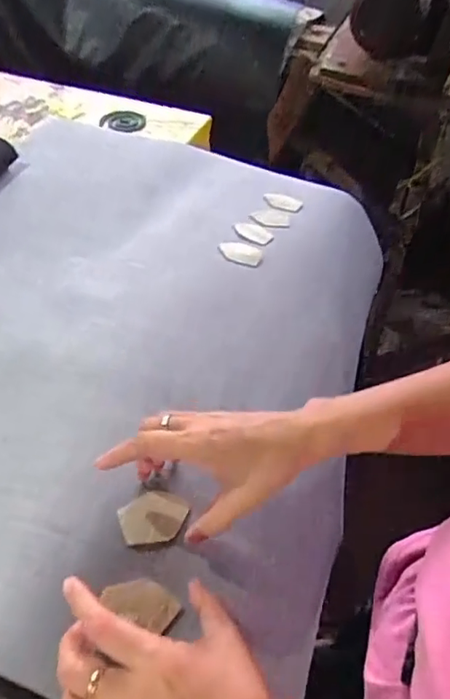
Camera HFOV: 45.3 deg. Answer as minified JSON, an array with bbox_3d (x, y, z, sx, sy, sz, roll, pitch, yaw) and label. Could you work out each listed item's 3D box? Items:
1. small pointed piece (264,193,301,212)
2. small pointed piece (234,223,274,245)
[{"bbox_3d":[0.083,-0.212,0.777,0.054,0.004,0.033,15,54,-4],"label":"small pointed piece"},{"bbox_3d":[0.036,-0.152,0.704,0.048,0.004,0.036,28,50,1],"label":"small pointed piece"}]

